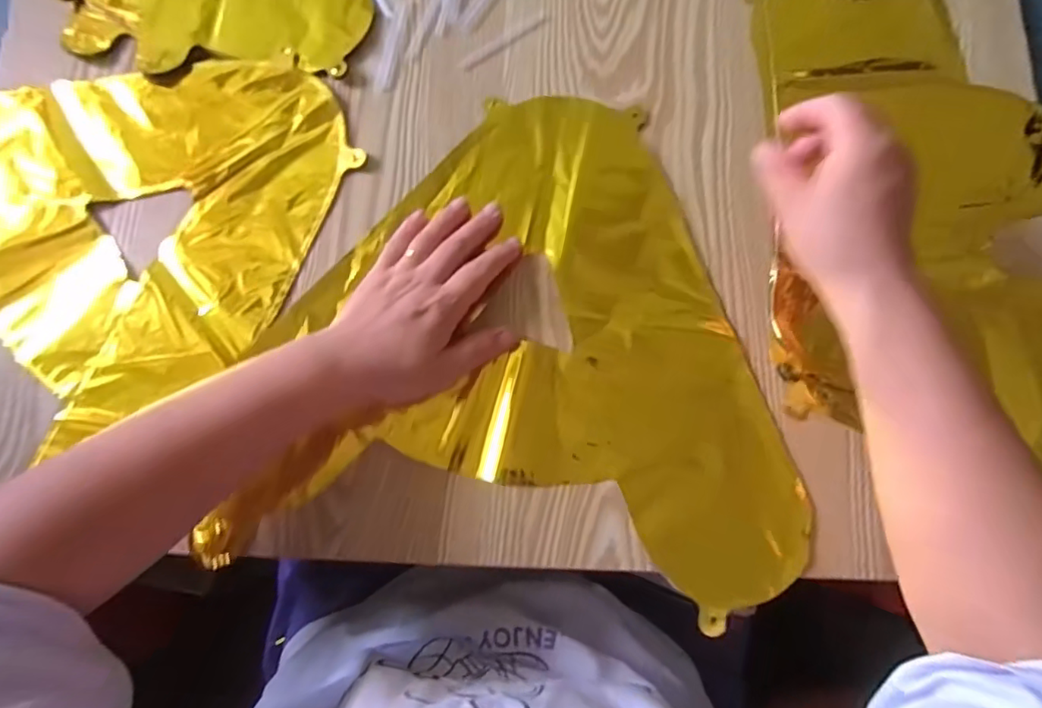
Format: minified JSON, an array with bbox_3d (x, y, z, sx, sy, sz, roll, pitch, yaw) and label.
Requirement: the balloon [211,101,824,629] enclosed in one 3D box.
[{"bbox_3d":[0.015,-0.016,0.401,0.362,0.016,0.346,11,79,4],"label":"balloon"}]

